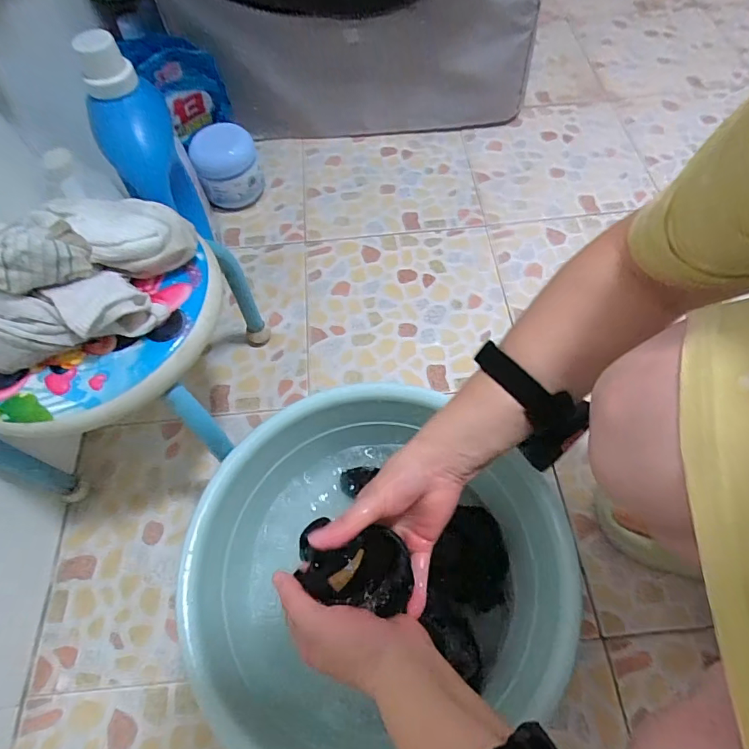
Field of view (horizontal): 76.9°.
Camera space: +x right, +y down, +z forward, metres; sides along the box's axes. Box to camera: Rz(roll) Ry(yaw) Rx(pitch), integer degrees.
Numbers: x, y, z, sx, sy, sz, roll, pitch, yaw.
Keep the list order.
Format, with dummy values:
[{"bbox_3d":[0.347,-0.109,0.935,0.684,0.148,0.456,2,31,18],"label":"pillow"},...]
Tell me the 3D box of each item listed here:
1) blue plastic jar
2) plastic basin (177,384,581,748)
[{"bbox_3d":[-0.251,-0.359,0.821,0.100,0.116,0.097,-2,61,3],"label":"blue plastic jar"},{"bbox_3d":[0.008,0.188,0.481,0.321,0.135,0.328,-2,61,3],"label":"plastic basin"}]

